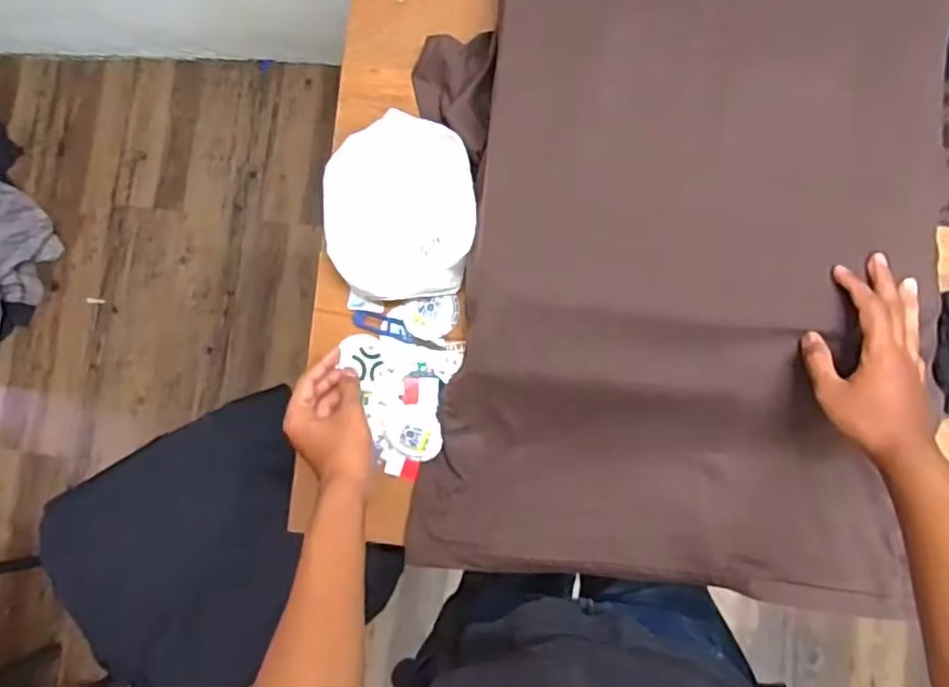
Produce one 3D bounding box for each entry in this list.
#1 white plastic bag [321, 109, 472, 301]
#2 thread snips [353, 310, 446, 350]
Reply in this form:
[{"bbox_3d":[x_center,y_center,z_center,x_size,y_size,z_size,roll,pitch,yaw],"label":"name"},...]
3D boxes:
[{"bbox_3d":[-0.084,-0.143,0.698,0.153,0.044,0.197,-1,85,5],"label":"white plastic bag"},{"bbox_3d":[-0.082,-0.014,0.706,0.105,0.007,0.021,17,87,6],"label":"thread snips"}]

